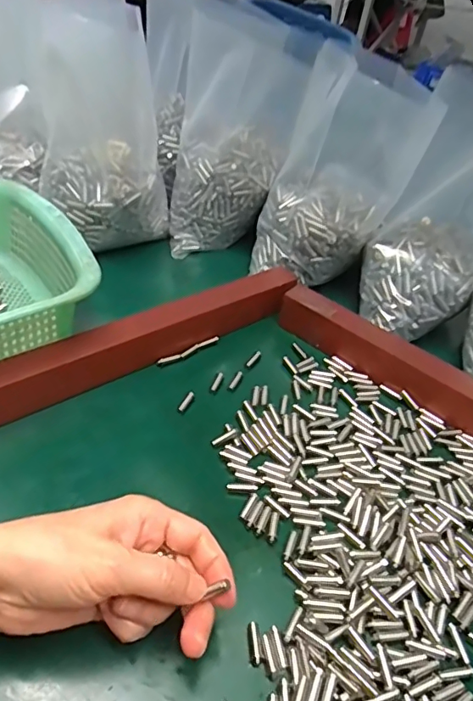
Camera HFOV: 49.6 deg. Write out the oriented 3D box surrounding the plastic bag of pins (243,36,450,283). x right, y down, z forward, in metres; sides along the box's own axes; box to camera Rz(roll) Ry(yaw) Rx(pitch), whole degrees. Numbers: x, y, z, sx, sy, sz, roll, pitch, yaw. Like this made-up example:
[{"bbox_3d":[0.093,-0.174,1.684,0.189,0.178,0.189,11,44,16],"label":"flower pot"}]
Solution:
[{"bbox_3d":[0.097,-0.174,0.506,0.135,0.181,0.105,11,43,2],"label":"plastic bag of pins"}]

